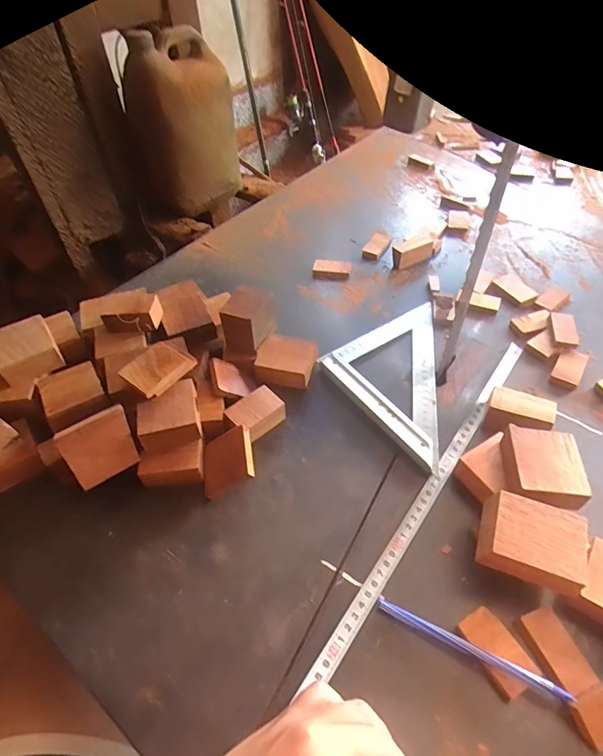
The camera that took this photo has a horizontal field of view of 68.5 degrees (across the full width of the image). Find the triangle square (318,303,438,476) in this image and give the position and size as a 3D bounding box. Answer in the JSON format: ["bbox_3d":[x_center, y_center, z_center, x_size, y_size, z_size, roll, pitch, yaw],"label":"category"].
[{"bbox_3d":[0.138,-0.003,0.506,0.177,0.015,0.176,-30,54,-22],"label":"triangle square"}]

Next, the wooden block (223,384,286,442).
[{"bbox_3d":[-0.046,0.038,0.468,0.040,0.031,0.054,36,59,29],"label":"wooden block"}]

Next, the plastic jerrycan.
[{"bbox_3d":[-0.221,-0.455,0.824,0.137,0.287,0.170,24,54,22],"label":"plastic jerrycan"}]

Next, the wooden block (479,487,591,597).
[{"bbox_3d":[0.177,0.126,0.342,0.070,0.021,0.061,17,52,16],"label":"wooden block"}]

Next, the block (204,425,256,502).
[{"bbox_3d":[-0.071,0.080,0.426,0.054,0.012,0.055,-33,51,25],"label":"block"}]

